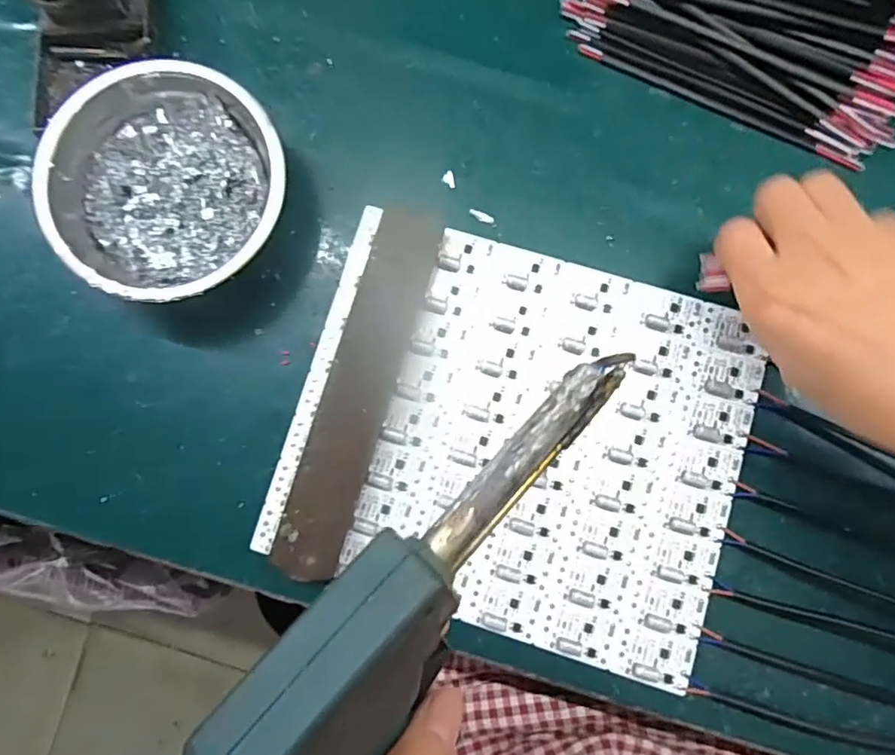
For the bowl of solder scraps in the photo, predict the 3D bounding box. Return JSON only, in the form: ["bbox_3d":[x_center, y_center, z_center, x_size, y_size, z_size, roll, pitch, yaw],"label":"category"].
[{"bbox_3d":[-0.151,-0.103,0.316,0.122,0.046,0.123,0,83,4],"label":"bowl of solder scraps"}]

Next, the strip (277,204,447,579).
[{"bbox_3d":[-0.045,0.003,0.305,0.036,0.006,0.204,19,82,-18],"label":"strip"}]

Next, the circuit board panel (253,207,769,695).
[{"bbox_3d":[0.038,0.031,0.310,0.237,0.007,0.199,17,84,5],"label":"circuit board panel"}]

